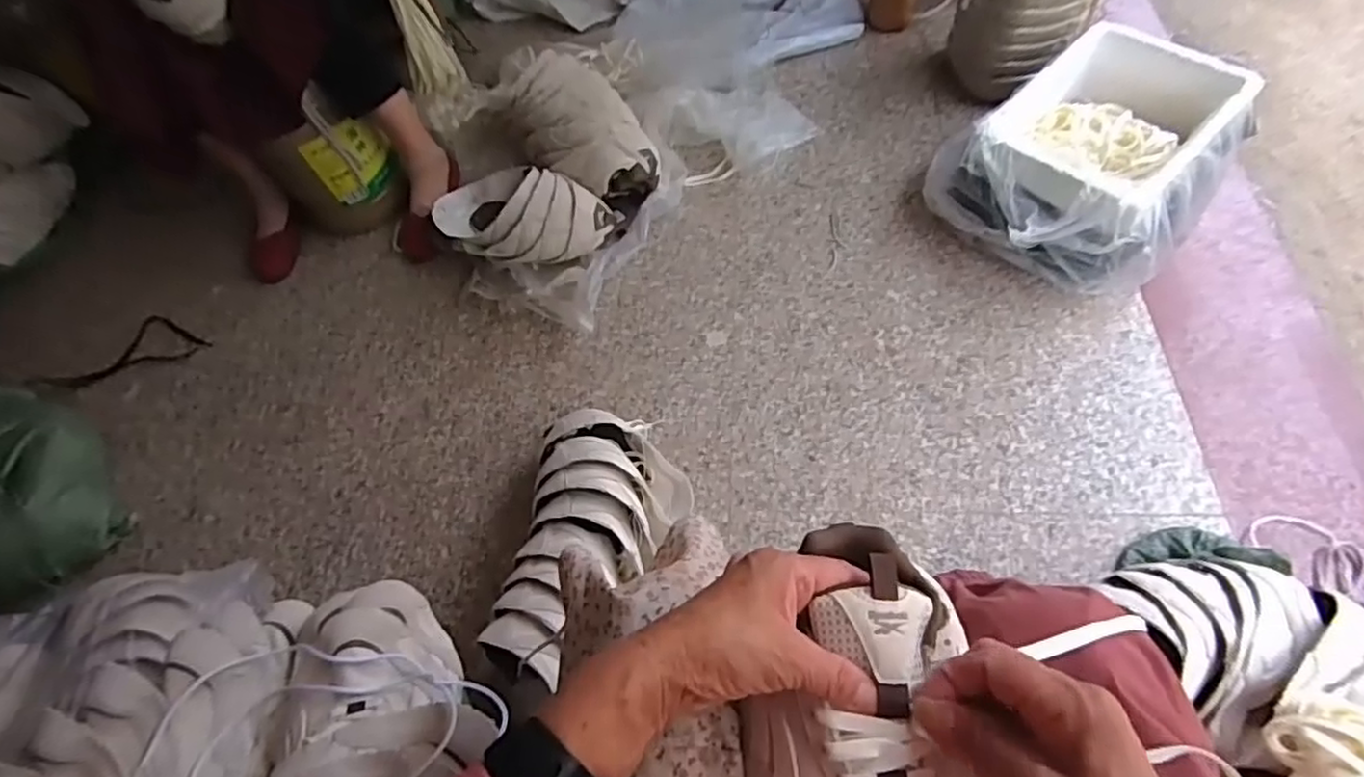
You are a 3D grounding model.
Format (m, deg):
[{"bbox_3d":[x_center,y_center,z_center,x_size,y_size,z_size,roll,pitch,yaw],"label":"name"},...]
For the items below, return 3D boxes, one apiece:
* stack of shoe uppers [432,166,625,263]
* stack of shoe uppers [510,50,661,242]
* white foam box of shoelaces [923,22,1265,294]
[{"bbox_3d":[-0.273,-0.287,1.080,0.302,0.122,0.172,16,63,17],"label":"stack of shoe uppers"},{"bbox_3d":[-0.170,-0.438,1.140,0.176,0.142,0.335,-35,62,-14],"label":"stack of shoe uppers"},{"bbox_3d":[0.594,-0.337,0.989,0.344,0.174,0.420,36,70,25],"label":"white foam box of shoelaces"}]

